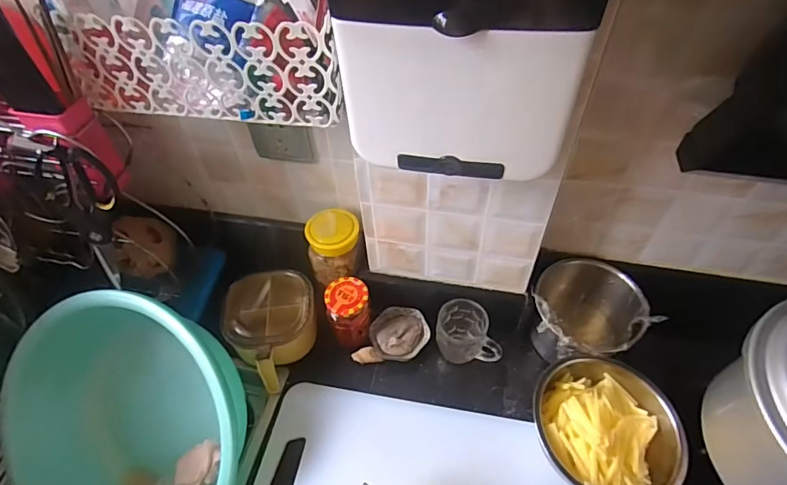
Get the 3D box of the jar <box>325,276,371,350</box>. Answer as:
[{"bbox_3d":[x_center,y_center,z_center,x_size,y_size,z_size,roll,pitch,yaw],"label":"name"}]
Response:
[{"bbox_3d":[-0.067,0.114,0.718,0.064,0.104,0.073,-8,51,-3],"label":"jar"}]

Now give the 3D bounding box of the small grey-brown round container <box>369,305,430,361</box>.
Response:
[{"bbox_3d":[0.011,0.150,0.744,0.085,0.037,0.090,-1,51,2],"label":"small grey-brown round container"}]

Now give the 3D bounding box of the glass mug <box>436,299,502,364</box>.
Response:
[{"bbox_3d":[0.115,0.144,0.706,0.094,0.097,0.073,6,52,8],"label":"glass mug"}]

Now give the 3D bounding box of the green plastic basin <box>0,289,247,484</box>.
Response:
[{"bbox_3d":[-0.381,0.279,0.676,0.406,0.145,0.403,0,89,17],"label":"green plastic basin"}]

